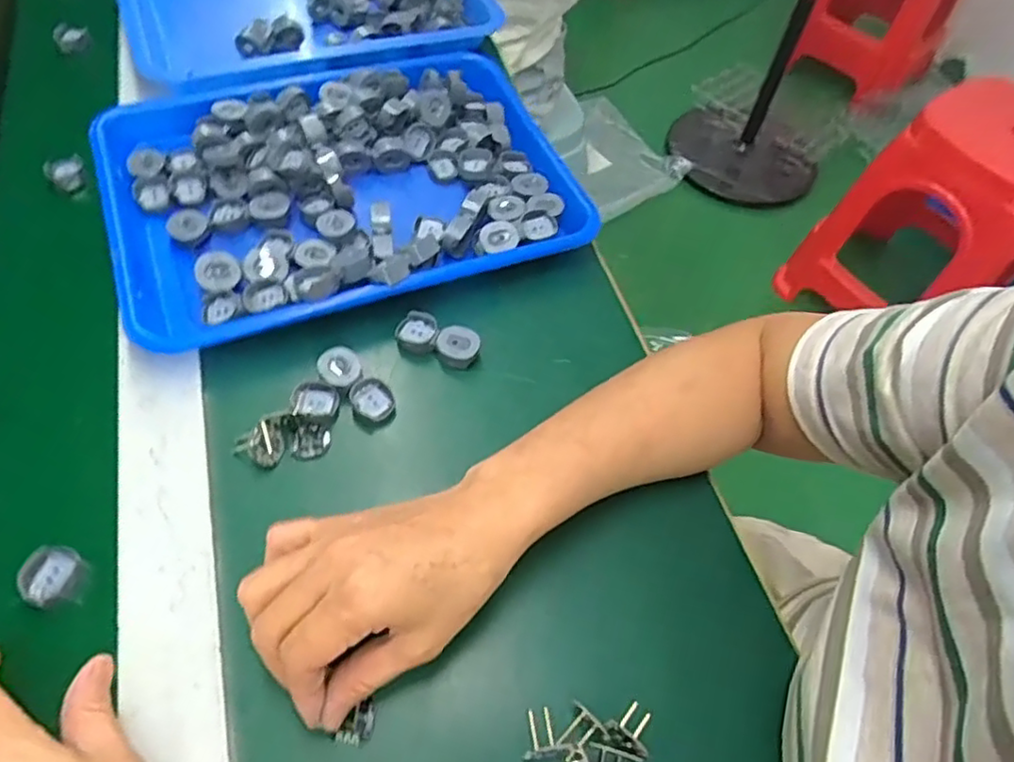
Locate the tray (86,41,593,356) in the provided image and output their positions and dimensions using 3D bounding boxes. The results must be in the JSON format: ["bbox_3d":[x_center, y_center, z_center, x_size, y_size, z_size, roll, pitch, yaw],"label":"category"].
[{"bbox_3d":[-0.123,-0.157,0.497,0.330,0.034,0.251,-17,60,-16],"label":"tray"}]

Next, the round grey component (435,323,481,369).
[{"bbox_3d":[-0.033,-0.023,0.441,0.026,0.016,0.025,25,58,11],"label":"round grey component"}]

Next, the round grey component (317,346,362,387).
[{"bbox_3d":[-0.109,-0.010,0.427,0.026,0.009,0.027,3,57,-4],"label":"round grey component"}]

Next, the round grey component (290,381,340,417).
[{"bbox_3d":[-0.120,0.011,0.411,0.028,0.009,0.023,2,57,-4],"label":"round grey component"}]

